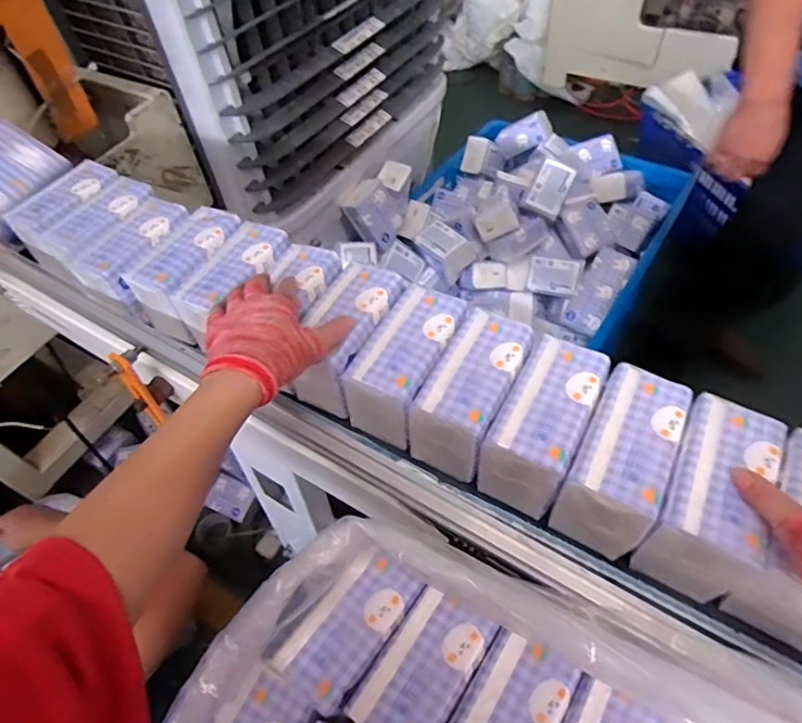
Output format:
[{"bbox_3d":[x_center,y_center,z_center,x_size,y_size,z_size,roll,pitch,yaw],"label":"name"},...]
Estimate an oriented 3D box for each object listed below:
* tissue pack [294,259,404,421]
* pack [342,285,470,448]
[{"bbox_3d":[-0.051,-0.018,0.528,0.066,0.096,0.122,24,58,20],"label":"tissue pack"},{"bbox_3d":[0.002,0.007,0.498,0.076,0.080,0.137,20,57,18],"label":"pack"}]

